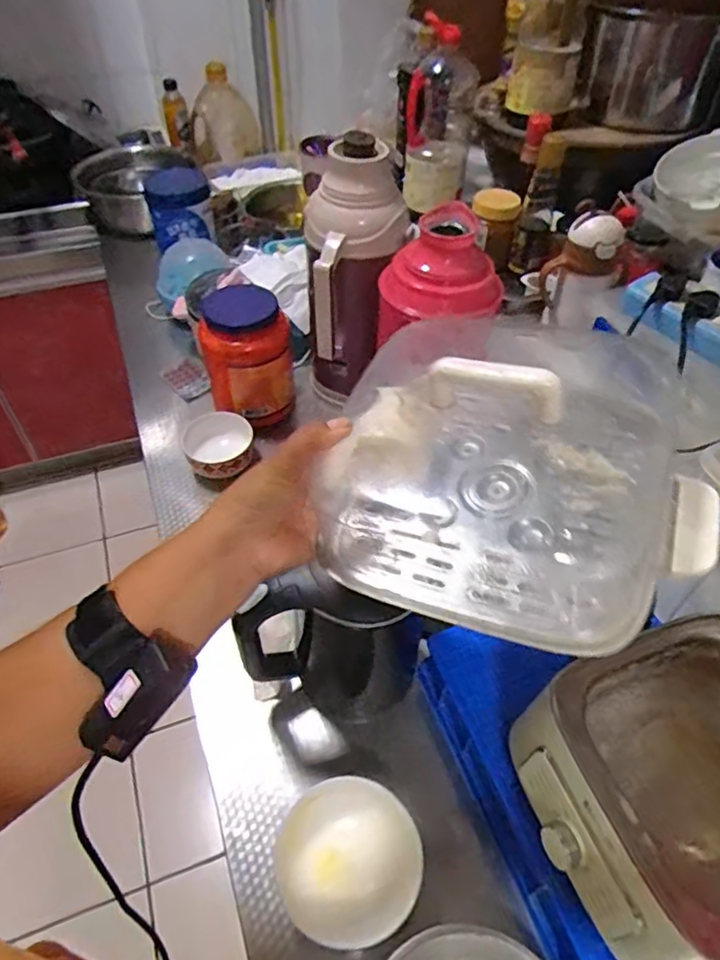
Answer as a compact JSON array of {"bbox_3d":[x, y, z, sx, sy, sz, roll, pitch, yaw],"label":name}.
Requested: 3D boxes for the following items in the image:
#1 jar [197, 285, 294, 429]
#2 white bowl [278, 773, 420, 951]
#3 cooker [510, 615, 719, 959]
[{"bbox_3d":[-0.179,-0.196,0.983,0.139,0.189,0.131,-4,49,-5],"label":"jar"},{"bbox_3d":[-0.008,0.359,0.576,0.132,0.063,0.130,1,49,-1],"label":"white bowl"},{"bbox_3d":[0.275,0.247,0.499,0.245,0.085,0.212,-15,51,-14],"label":"cooker"}]

